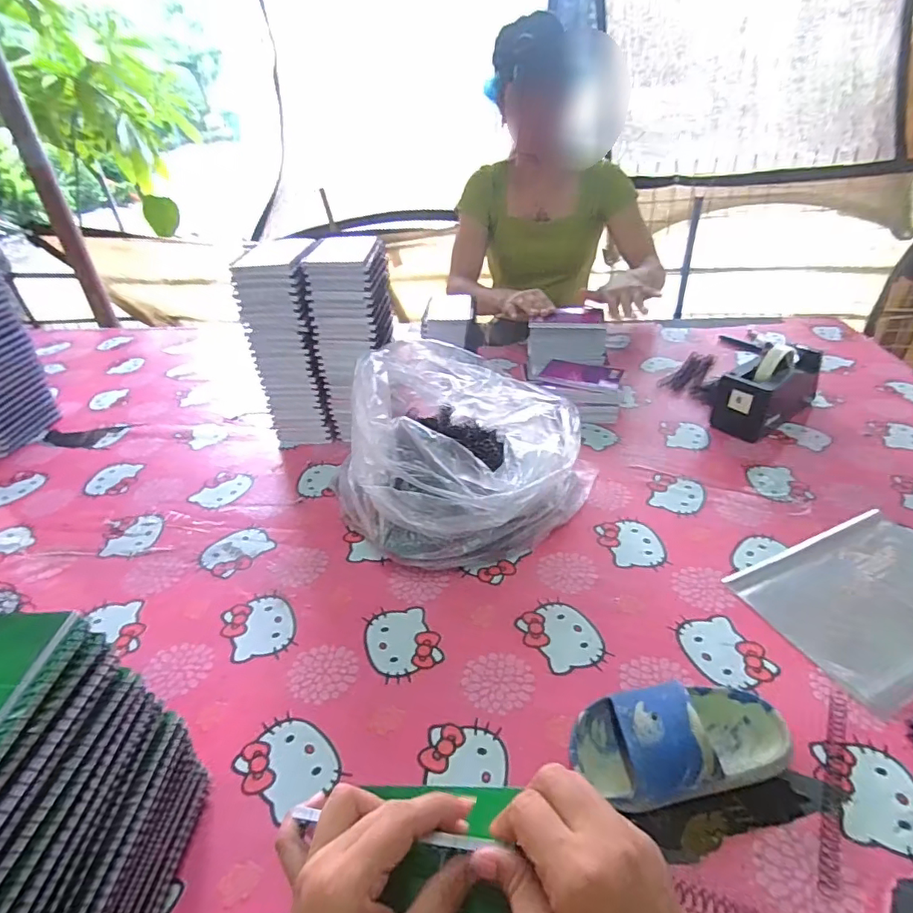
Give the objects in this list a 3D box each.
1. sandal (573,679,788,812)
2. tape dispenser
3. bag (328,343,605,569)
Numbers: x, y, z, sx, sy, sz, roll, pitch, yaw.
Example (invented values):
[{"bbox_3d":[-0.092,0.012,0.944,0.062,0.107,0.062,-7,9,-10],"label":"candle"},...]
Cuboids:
[{"bbox_3d":[0.182,0.223,0.423,0.172,0.060,0.081,-7,35,-5],"label":"sandal"},{"bbox_3d":[0.497,-0.115,0.839,0.205,0.113,0.081,-27,41,-30],"label":"tape dispenser"},{"bbox_3d":[0.002,0.000,0.650,0.271,0.180,0.251,15,39,24],"label":"bag"}]

